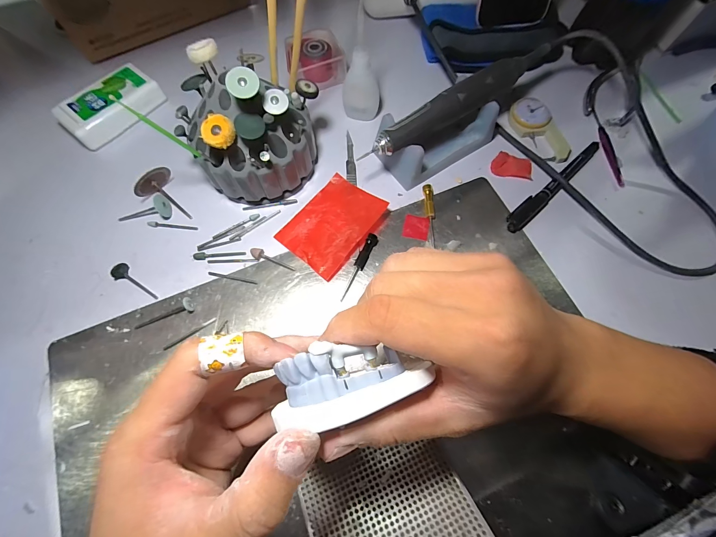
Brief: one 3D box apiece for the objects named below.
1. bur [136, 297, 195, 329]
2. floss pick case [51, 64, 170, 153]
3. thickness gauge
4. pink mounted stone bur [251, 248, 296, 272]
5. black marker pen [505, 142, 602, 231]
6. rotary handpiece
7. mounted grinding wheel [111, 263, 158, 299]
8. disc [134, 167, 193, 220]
[{"bbox_3d":[-0.154,0.036,0.244,0.046,0.010,0.011,-19,71,-8],"label":"bur"},{"bbox_3d":[-0.245,-0.160,0.311,0.048,0.030,0.092,31,72,11],"label":"floss pick case"},{"bbox_3d":[0.184,-0.140,0.312,0.039,0.012,0.076,-22,71,-9],"label":"thickness gauge"},{"bbox_3d":[-0.072,-0.007,0.262,0.040,0.006,0.009,23,71,8],"label":"pink mounted stone bur"},{"bbox_3d":[0.186,-0.080,0.289,0.142,0.009,0.016,-39,74,-14],"label":"black marker pen"},{"bbox_3d":[0.092,-0.149,0.270,0.199,0.023,0.023,-35,74,-13],"label":"rotary handpiece"},{"bbox_3d":[-0.182,0.013,0.256,0.043,0.009,0.014,36,73,-1],"label":"mounted grinding wheel"},{"bbox_3d":[-0.167,-0.065,0.272,0.041,0.029,0.034,38,73,13],"label":"disc"}]

